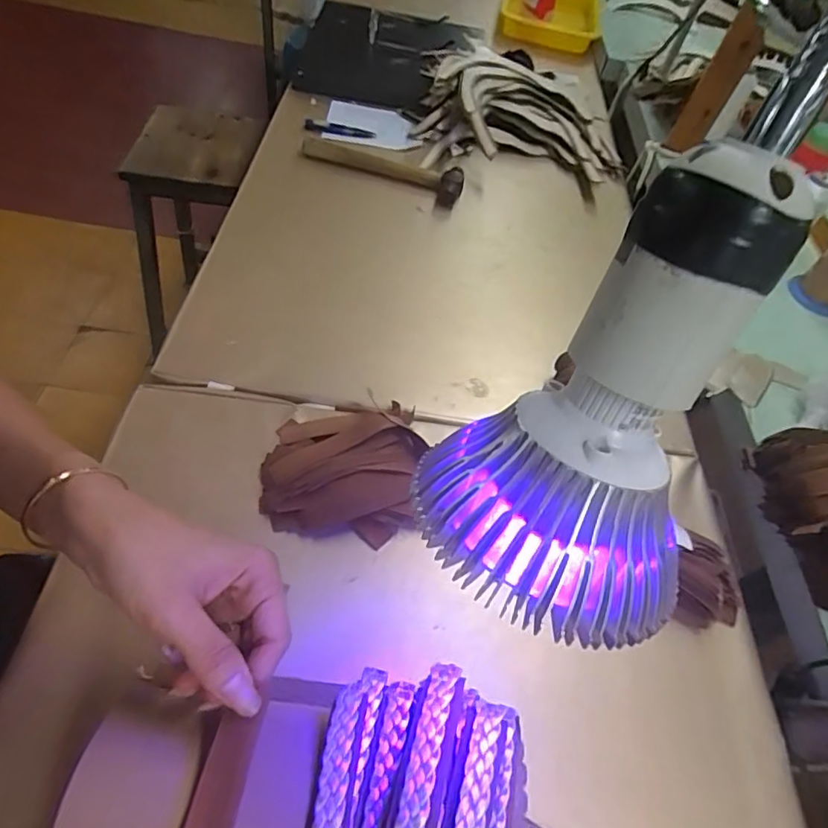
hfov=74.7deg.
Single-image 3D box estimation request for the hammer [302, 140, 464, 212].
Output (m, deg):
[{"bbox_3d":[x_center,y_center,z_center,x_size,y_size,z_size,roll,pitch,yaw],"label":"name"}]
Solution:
[{"bbox_3d":[-0.040,-0.327,0.726,0.213,0.034,0.060,24,55,7],"label":"hammer"}]

